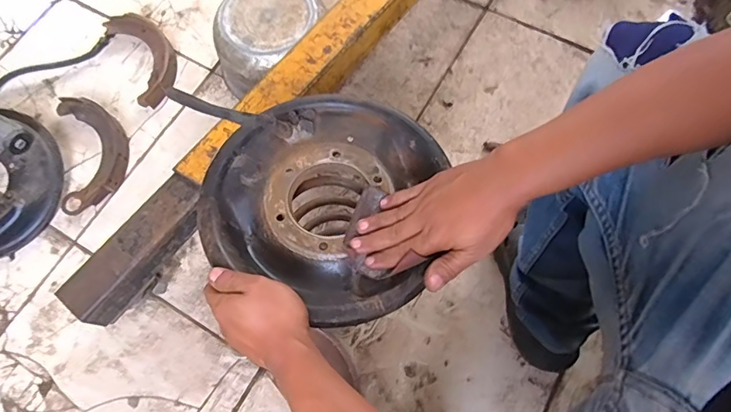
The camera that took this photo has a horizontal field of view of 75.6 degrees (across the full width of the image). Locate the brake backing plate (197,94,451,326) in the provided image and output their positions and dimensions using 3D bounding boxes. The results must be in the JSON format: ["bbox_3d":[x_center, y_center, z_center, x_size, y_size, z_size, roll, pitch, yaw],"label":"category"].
[{"bbox_3d":[-0.048,-0.014,0.508,0.238,0.054,0.254,0,72,1],"label":"brake backing plate"}]

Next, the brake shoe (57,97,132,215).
[{"bbox_3d":[-0.507,-0.105,0.877,0.121,0.034,0.230,-13,72,-3],"label":"brake shoe"}]

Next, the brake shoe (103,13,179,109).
[{"bbox_3d":[-0.434,-0.300,0.938,0.098,0.031,0.228,-26,74,-7],"label":"brake shoe"}]

